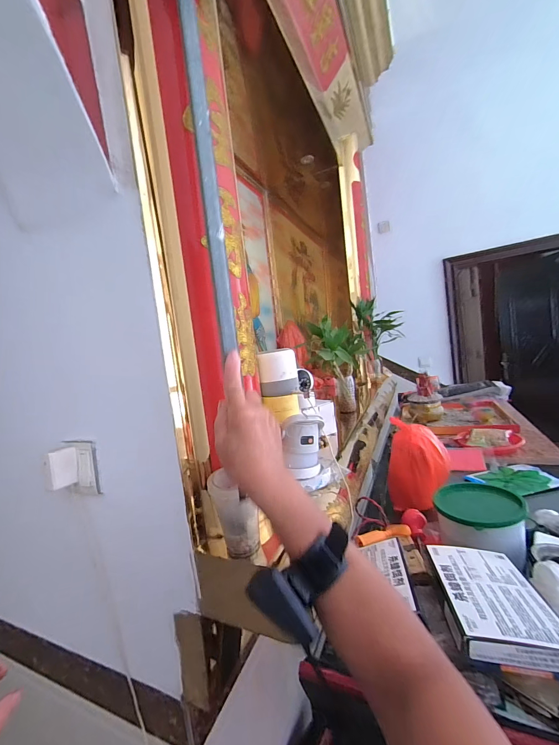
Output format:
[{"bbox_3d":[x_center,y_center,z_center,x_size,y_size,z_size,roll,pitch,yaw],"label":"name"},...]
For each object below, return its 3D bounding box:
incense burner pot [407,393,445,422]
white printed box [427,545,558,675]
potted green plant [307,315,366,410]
[{"bbox_3d":[0.624,0.145,1.323,0.135,0.106,0.128,-6,5,20],"label":"incense burner pot"},{"bbox_3d":[0.265,0.281,0.393,0.116,0.027,0.161,-7,5,11],"label":"white printed box"},{"bbox_3d":[0.206,-0.012,1.063,0.128,0.312,0.193,-4,6,35],"label":"potted green plant"}]

